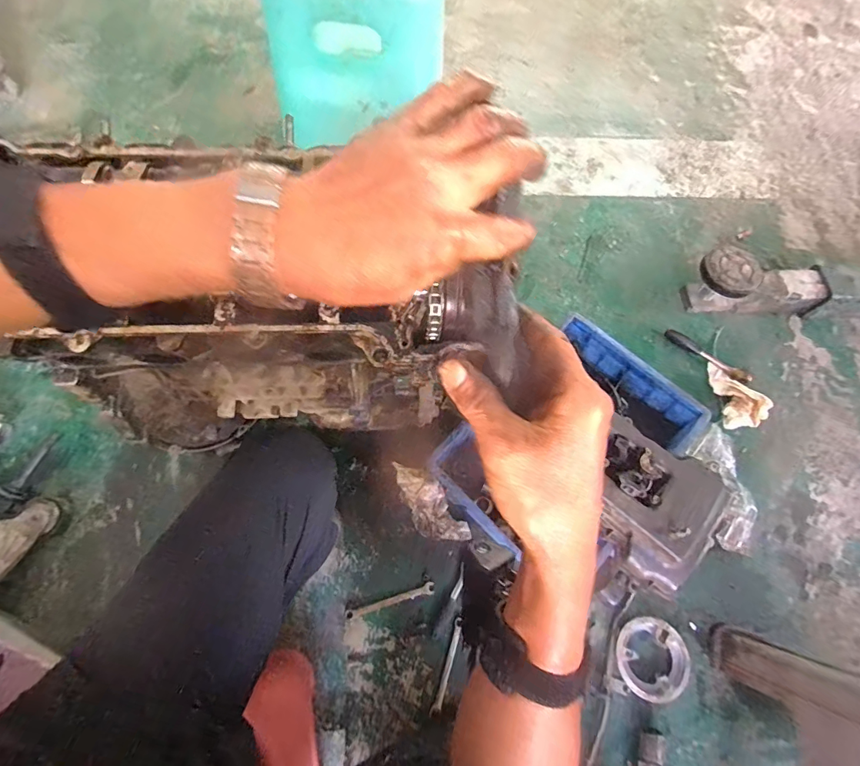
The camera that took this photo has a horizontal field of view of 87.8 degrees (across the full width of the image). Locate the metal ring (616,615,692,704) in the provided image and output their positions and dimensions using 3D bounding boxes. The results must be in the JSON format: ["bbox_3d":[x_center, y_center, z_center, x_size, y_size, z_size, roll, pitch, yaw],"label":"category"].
[{"bbox_3d":[0.374,0.462,0.747,0.121,0.013,0.124,2,67,-4],"label":"metal ring"}]

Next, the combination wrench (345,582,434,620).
[{"bbox_3d":[-0.068,0.382,0.780,0.155,0.010,0.020,-15,69,-11],"label":"combination wrench"}]

